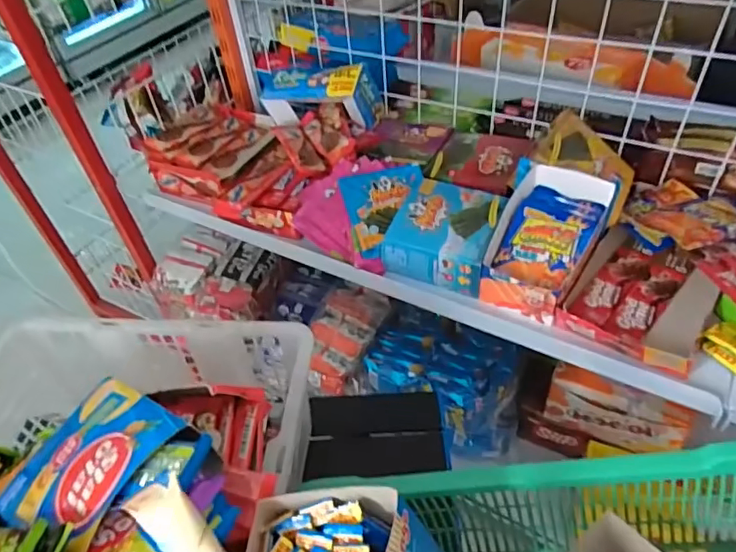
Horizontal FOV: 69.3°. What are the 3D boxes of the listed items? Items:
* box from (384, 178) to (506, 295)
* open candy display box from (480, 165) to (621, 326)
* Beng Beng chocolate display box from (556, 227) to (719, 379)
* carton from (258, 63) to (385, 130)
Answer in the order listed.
[{"bbox_3d":[0.103,-0.055,0.694,0.124,0.062,0.132,16,49,21],"label":"box"},{"bbox_3d":[0.207,-0.041,0.637,0.106,0.117,0.145,27,54,29],"label":"open candy display box"},{"bbox_3d":[0.322,0.015,0.620,0.135,0.048,0.188,25,53,28],"label":"Beng Beng chocolate display box"},{"bbox_3d":[-0.072,-0.284,0.842,0.174,0.106,0.077,10,47,16],"label":"carton"}]

